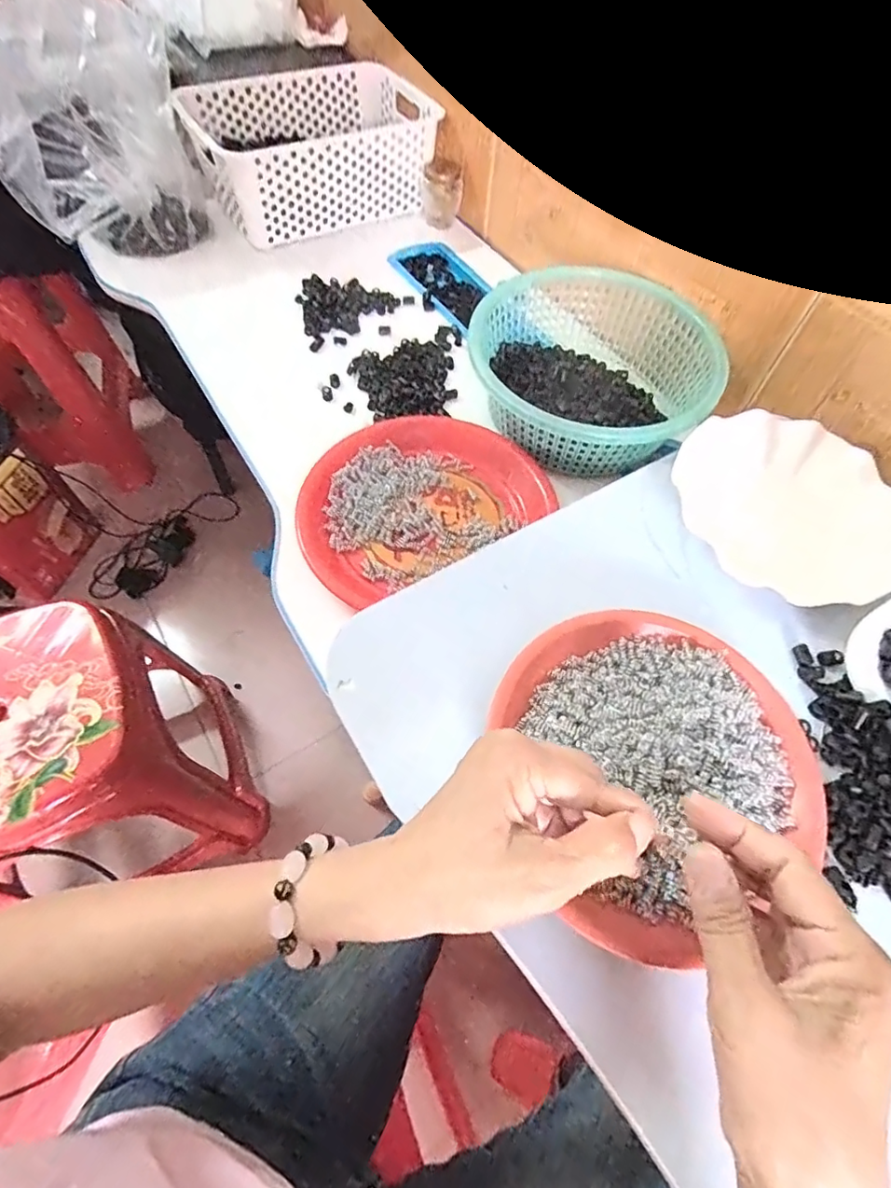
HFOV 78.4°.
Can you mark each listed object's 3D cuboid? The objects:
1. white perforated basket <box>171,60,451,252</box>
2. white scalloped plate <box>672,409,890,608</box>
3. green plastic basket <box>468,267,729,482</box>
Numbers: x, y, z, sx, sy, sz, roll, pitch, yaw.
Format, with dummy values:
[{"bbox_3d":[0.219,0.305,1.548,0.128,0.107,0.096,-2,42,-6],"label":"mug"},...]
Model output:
[{"bbox_3d":[-0.175,-0.591,0.734,0.297,0.105,0.188,-29,65,-18],"label":"white perforated basket"},{"bbox_3d":[0.291,-0.072,0.458,0.170,0.039,0.184,-15,62,-11],"label":"white scalloped plate"},{"bbox_3d":[0.146,-0.223,0.556,0.230,0.089,0.206,28,62,13],"label":"green plastic basket"}]

